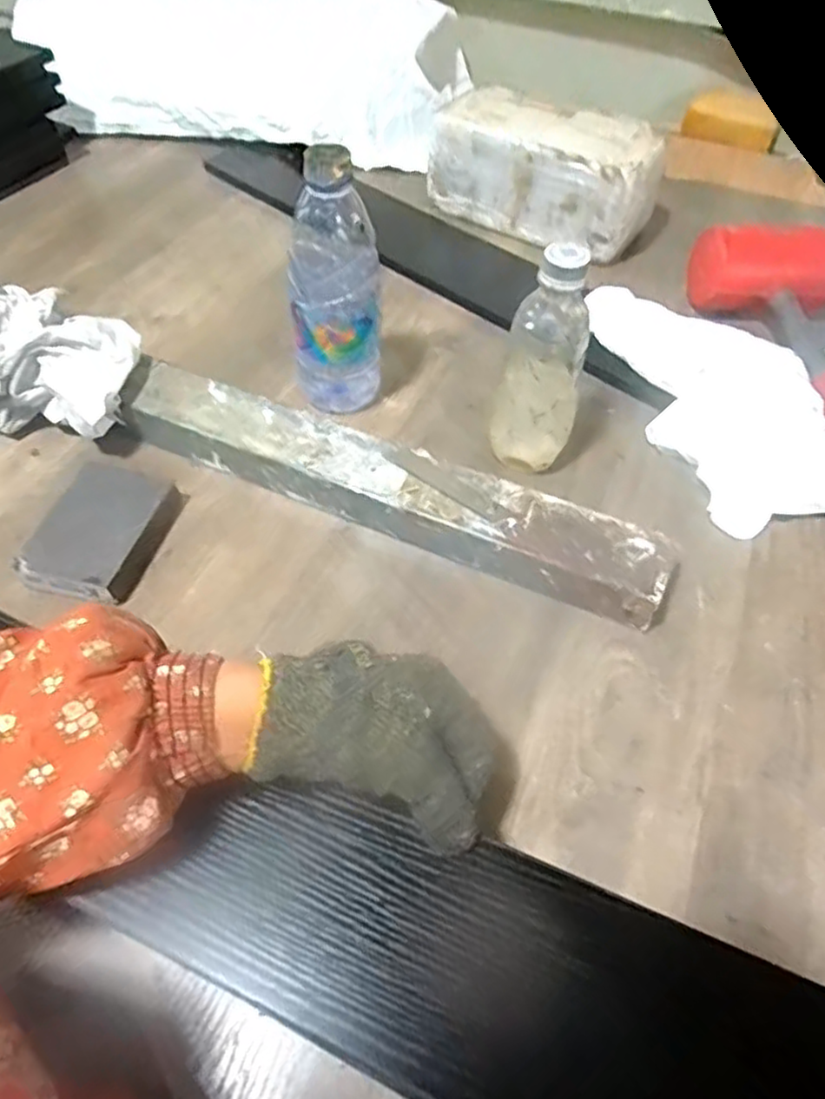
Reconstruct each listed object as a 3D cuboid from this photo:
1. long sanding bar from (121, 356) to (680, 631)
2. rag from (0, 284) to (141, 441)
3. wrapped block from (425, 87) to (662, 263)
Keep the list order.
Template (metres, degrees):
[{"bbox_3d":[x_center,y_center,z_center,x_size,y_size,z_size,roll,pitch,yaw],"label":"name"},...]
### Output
[{"bbox_3d":[-0.022,-0.045,0.501,0.416,0.039,0.065,20,53,13],"label":"long sanding bar"},{"bbox_3d":[-0.348,-0.149,0.537,0.280,0.080,0.096,12,52,7],"label":"rag"},{"bbox_3d":[0.140,-0.394,0.735,0.224,0.105,0.124,34,58,22],"label":"wrapped block"}]

